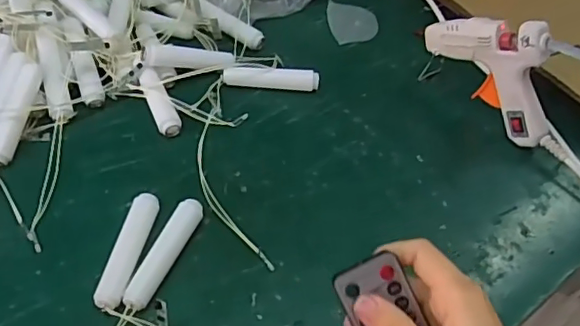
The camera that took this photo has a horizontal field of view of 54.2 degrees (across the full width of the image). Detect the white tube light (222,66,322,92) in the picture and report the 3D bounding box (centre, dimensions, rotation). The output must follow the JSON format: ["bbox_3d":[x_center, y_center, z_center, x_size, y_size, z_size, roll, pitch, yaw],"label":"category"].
[{"bbox_3d":[-0.017,-0.079,0.538,0.089,0.017,0.015,2,47,-6],"label":"white tube light"}]

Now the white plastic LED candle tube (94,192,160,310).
[{"bbox_3d":[-0.113,0.061,0.401,0.021,0.016,0.090,10,47,2],"label":"white plastic LED candle tube"}]

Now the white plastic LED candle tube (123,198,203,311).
[{"bbox_3d":[-0.088,0.063,0.399,0.019,0.014,0.089,19,48,11],"label":"white plastic LED candle tube"}]

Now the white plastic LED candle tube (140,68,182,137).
[{"bbox_3d":[-0.114,-0.053,0.498,0.021,0.023,0.071,-14,50,-19],"label":"white plastic LED candle tube"}]

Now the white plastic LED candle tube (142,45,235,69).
[{"bbox_3d":[-0.092,-0.096,0.525,0.085,0.016,0.021,-2,46,-26],"label":"white plastic LED candle tube"}]

